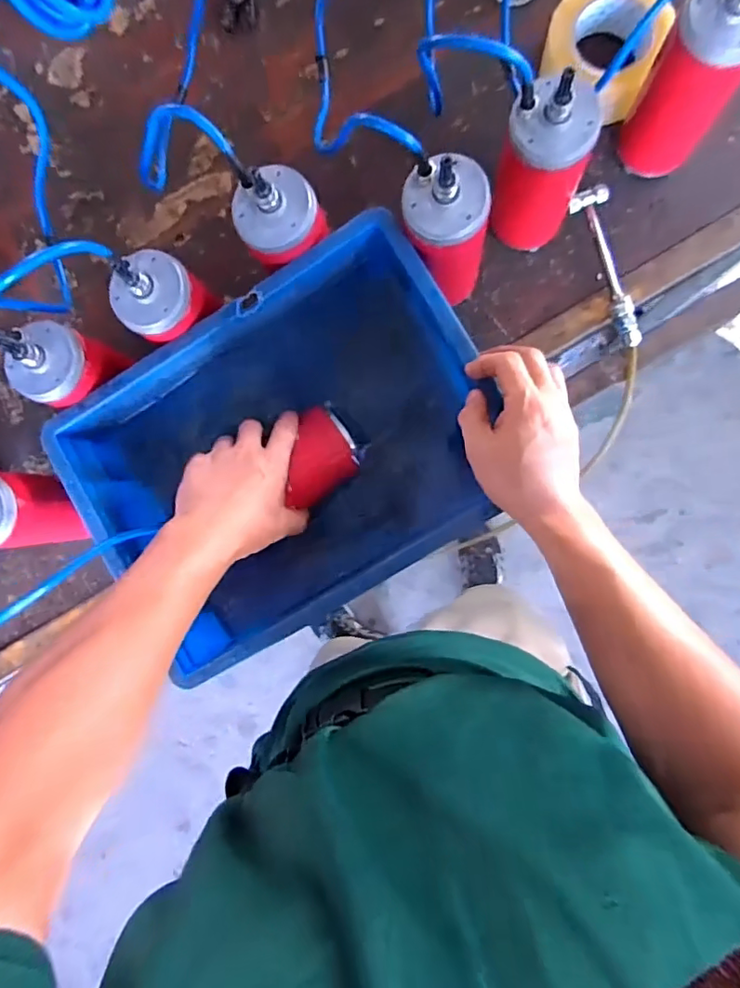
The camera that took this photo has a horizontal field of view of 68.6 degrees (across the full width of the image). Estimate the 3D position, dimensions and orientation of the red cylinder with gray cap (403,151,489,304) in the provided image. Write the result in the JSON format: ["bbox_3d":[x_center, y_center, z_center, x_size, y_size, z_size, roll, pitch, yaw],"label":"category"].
[{"bbox_3d":[0.074,-0.237,0.535,0.074,0.192,0.077,-4,89,8],"label":"red cylinder with gray cap"}]

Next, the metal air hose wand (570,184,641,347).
[{"bbox_3d":[0.258,-0.244,0.593,0.036,0.029,0.172,-15,88,7],"label":"metal air hose wand"}]

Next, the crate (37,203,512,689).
[{"bbox_3d":[-0.077,-0.036,0.560,0.392,0.123,0.294,-30,86,6],"label":"crate"}]

